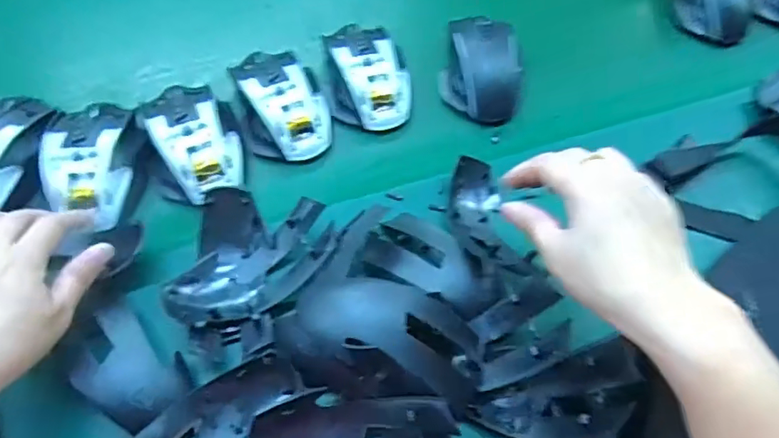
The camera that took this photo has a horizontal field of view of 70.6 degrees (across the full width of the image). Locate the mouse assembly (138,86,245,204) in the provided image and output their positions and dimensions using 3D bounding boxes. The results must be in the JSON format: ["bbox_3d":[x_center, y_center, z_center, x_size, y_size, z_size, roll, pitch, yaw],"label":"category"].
[{"bbox_3d":[-0.158,-0.061,0.439,0.077,0.040,0.109,-18,63,-12],"label":"mouse assembly"}]

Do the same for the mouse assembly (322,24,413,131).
[{"bbox_3d":[-0.022,-0.126,0.483,0.076,0.046,0.101,-8,61,-7],"label":"mouse assembly"}]

